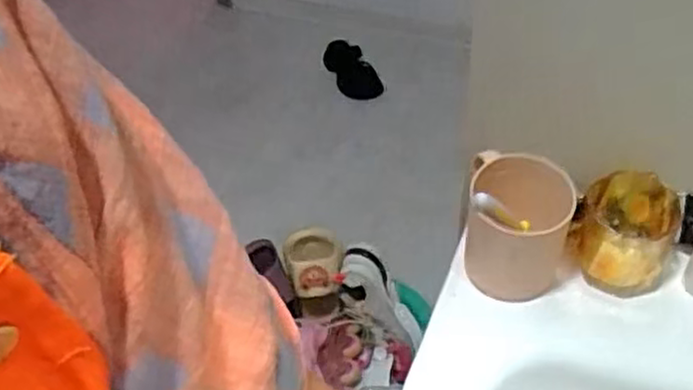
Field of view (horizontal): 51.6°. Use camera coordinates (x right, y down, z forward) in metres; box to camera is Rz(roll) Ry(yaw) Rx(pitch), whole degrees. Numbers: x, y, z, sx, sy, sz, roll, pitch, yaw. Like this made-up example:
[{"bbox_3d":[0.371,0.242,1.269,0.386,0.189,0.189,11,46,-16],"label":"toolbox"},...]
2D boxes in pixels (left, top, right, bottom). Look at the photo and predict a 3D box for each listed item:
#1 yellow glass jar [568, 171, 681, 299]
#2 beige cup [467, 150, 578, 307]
[{"bbox_3d":[0.251,0.038,0.648,0.091,0.088,0.086,-3,48,3],"label":"yellow glass jar"},{"bbox_3d":[0.150,0.023,0.624,0.086,0.115,0.095,7,49,12],"label":"beige cup"}]

